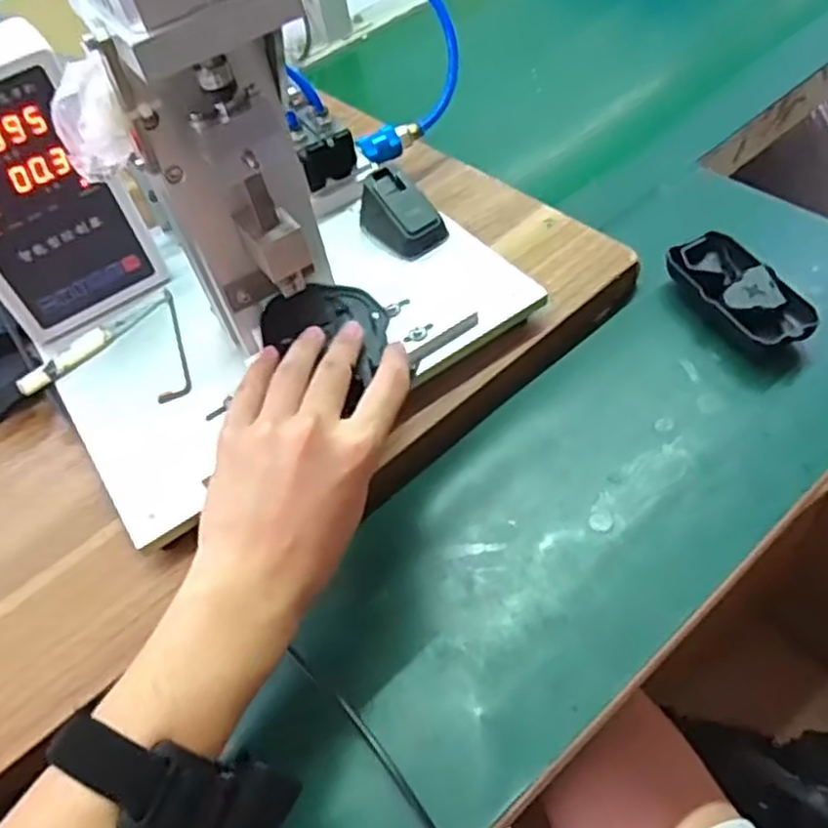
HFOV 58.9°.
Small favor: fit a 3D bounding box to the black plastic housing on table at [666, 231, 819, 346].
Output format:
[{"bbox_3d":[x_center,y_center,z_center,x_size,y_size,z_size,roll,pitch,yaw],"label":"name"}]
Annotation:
[{"bbox_3d":[0.225,-0.083,0.512,0.051,0.025,0.110,-24,53,-9],"label":"black plastic housing on table"}]

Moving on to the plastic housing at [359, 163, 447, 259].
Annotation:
[{"bbox_3d":[-0.011,-0.145,0.537,0.040,0.040,0.065,-40,57,-20],"label":"plastic housing"}]

